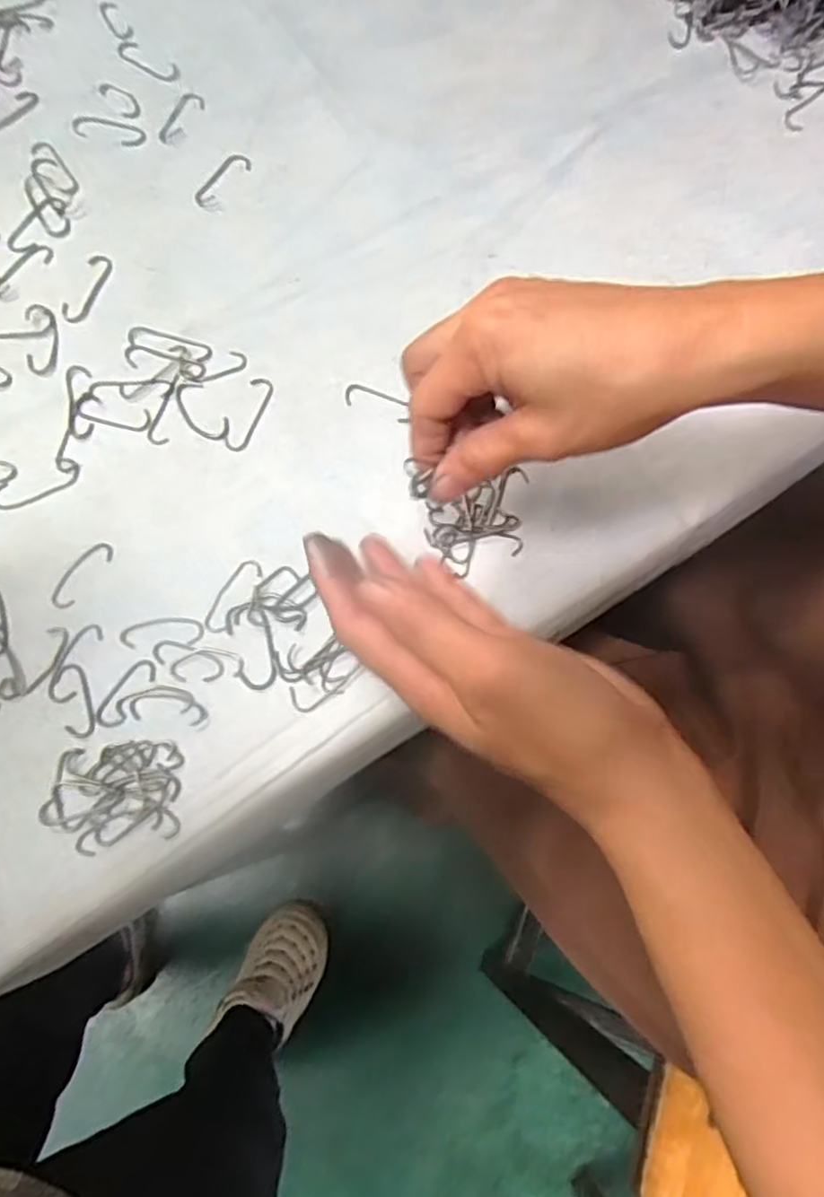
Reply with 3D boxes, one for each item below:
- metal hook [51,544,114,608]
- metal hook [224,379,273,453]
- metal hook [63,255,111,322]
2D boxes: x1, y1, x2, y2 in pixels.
[{"bbox_3d":[-0.154,-0.012,0.317,0.013,0.004,0.036,33,75,7],"label":"metal hook"},{"bbox_3d":[-0.083,-0.094,0.348,0.012,0.004,0.043,18,73,3],"label":"metal hook"},{"bbox_3d":[-0.173,-0.166,0.364,0.015,0.004,0.043,18,74,3],"label":"metal hook"}]

